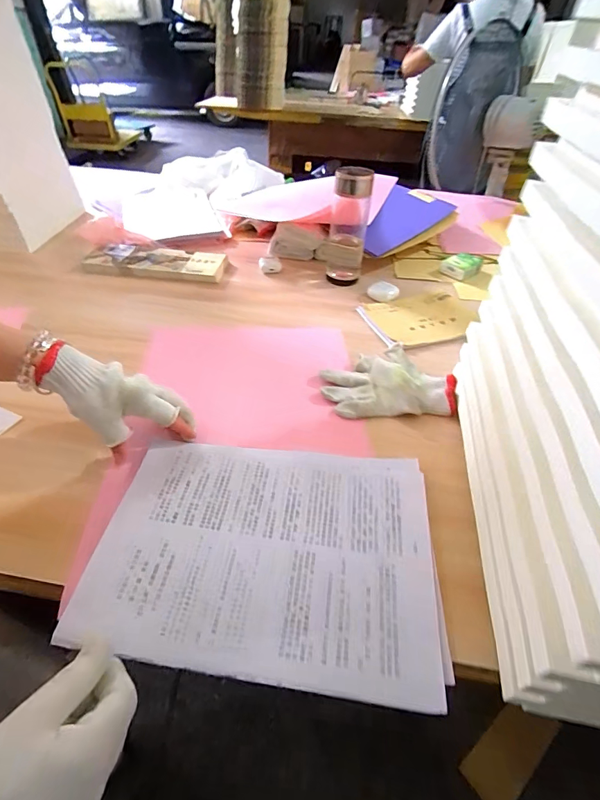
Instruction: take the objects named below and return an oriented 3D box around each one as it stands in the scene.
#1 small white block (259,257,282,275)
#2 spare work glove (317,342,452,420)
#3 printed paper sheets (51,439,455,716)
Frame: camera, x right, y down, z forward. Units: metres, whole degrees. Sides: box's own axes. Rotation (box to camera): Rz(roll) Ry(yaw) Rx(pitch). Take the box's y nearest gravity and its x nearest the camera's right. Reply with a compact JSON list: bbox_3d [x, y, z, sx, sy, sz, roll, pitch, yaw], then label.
[{"bbox_3d":[-0.060,-0.270,0.781,0.044,0.023,0.031,-4,43,-9],"label":"small white block"},{"bbox_3d":[0.118,-0.024,0.523,0.167,0.027,0.113,-4,43,-9],"label":"spare work glove"},{"bbox_3d":[-0.028,0.129,0.359,0.296,0.015,0.214,7,43,3],"label":"printed paper sheets"}]

